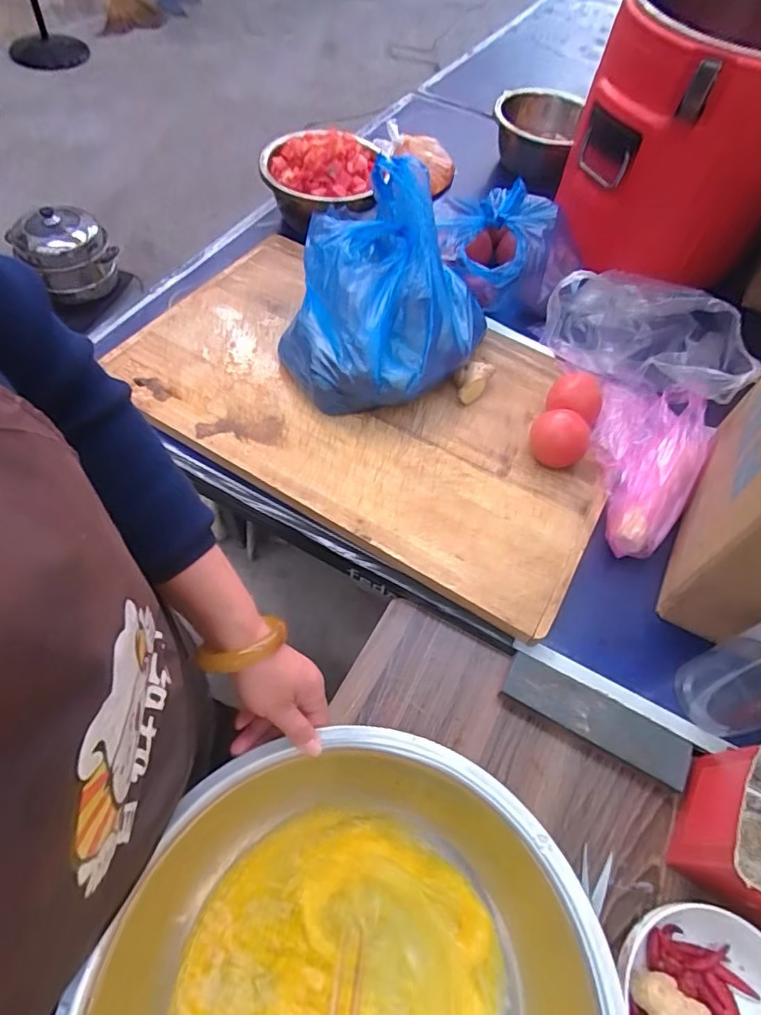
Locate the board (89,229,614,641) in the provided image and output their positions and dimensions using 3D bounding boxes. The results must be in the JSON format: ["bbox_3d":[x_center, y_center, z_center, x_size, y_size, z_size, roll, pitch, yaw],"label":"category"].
[{"bbox_3d":[-0.013,-0.166,0.763,0.689,0.034,0.430,29,60,13],"label":"board"}]

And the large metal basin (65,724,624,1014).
[{"bbox_3d":[-0.016,0.384,0.400,0.353,0.113,0.373,1,60,-1],"label":"large metal basin"}]

